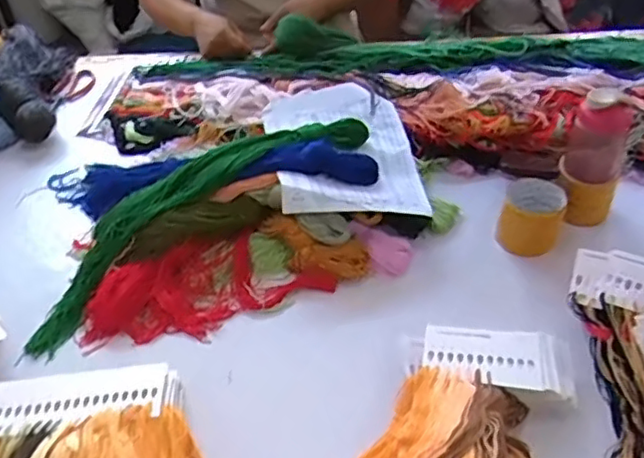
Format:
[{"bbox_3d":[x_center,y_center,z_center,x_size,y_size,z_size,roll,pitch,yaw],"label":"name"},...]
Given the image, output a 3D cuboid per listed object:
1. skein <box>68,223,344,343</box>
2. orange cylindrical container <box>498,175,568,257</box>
[{"bbox_3d":[-0.160,0.078,0.826,0.315,0.048,0.127,-20,47,-15],"label":"skein"},{"bbox_3d":[0.290,-0.011,0.870,0.078,0.089,0.085,13,48,17],"label":"orange cylindrical container"}]

